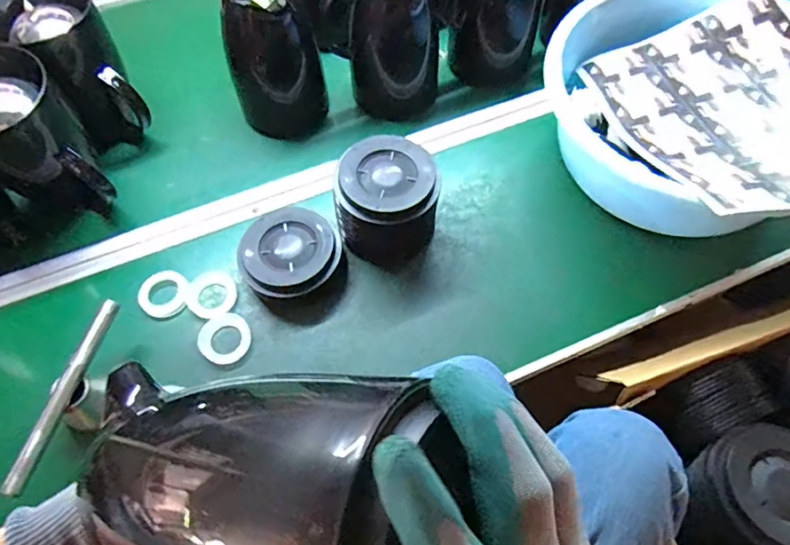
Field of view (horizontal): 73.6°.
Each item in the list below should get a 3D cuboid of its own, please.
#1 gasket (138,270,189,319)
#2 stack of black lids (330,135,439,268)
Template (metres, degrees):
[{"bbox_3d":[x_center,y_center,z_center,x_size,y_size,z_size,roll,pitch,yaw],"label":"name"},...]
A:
[{"bbox_3d":[-0.282,0.025,0.644,0.058,0.007,0.065,-17,61,-8],"label":"gasket"},{"bbox_3d":[-0.009,-0.083,0.645,0.120,0.103,0.116,-1,60,1],"label":"stack of black lids"}]

